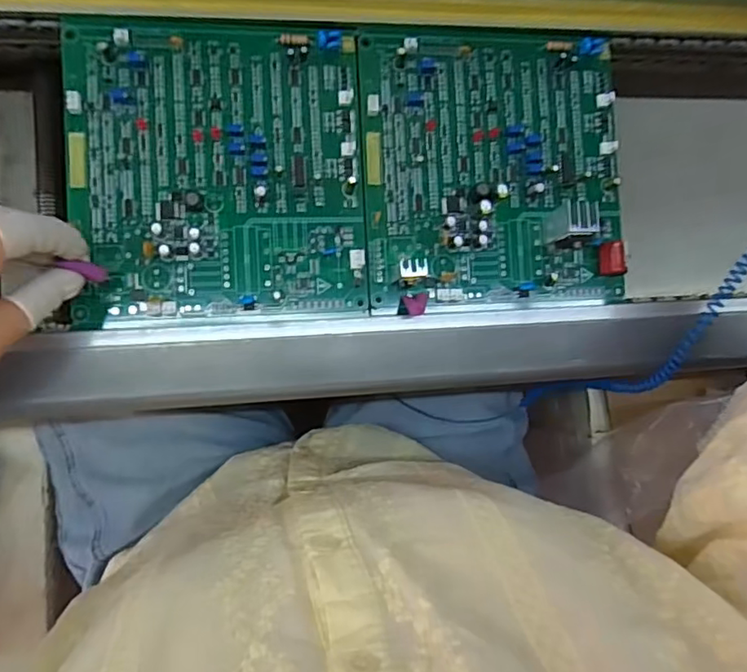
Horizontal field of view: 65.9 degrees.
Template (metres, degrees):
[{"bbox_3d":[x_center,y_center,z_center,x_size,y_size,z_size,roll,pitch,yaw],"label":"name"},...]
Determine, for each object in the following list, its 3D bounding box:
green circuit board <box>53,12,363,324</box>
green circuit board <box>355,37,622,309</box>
[{"bbox_3d":[-0.096,-0.105,0.361,0.179,0.011,0.182,-3,89,-10],"label":"green circuit board"},{"bbox_3d":[0.084,-0.111,0.383,0.177,0.022,0.179,-3,89,-10],"label":"green circuit board"}]

